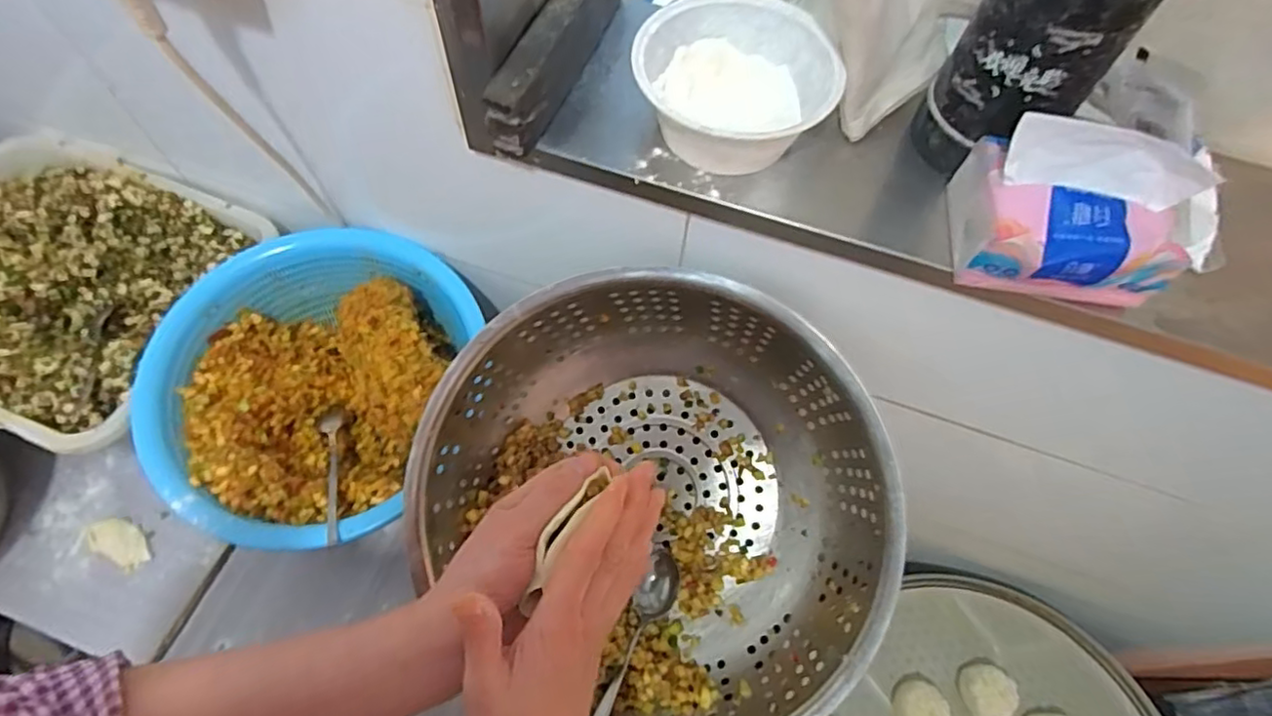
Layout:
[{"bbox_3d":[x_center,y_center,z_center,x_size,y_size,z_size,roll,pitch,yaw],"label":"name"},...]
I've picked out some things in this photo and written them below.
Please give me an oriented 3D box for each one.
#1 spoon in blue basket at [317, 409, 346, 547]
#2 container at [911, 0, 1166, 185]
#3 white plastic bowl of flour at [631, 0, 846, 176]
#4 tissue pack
[{"bbox_3d":[-0.294,0.108,0.614,0.026,0.016,0.180,-18,39,-12],"label":"spoon in blue basket"},{"bbox_3d":[0.258,-0.197,0.415,0.086,0.140,0.088,1,61,-2],"label":"container"},{"bbox_3d":[0.069,-0.189,0.458,0.135,0.063,0.131,1,61,-2],"label":"white plastic bowl of flour"},{"bbox_3d":[0.279,-0.098,0.402,0.127,0.088,0.091,9,61,2],"label":"tissue pack"}]

